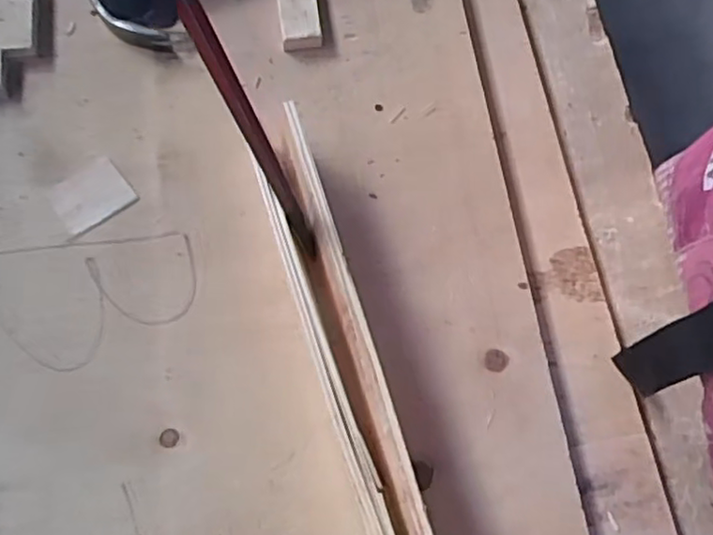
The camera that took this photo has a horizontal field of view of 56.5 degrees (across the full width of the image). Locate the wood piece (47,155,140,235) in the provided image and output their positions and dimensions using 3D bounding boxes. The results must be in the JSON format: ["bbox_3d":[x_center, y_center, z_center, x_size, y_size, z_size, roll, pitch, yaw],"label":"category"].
[{"bbox_3d":[-0.191,-0.053,0.475,0.052,0.004,0.044,-34,78,-17],"label":"wood piece"}]

